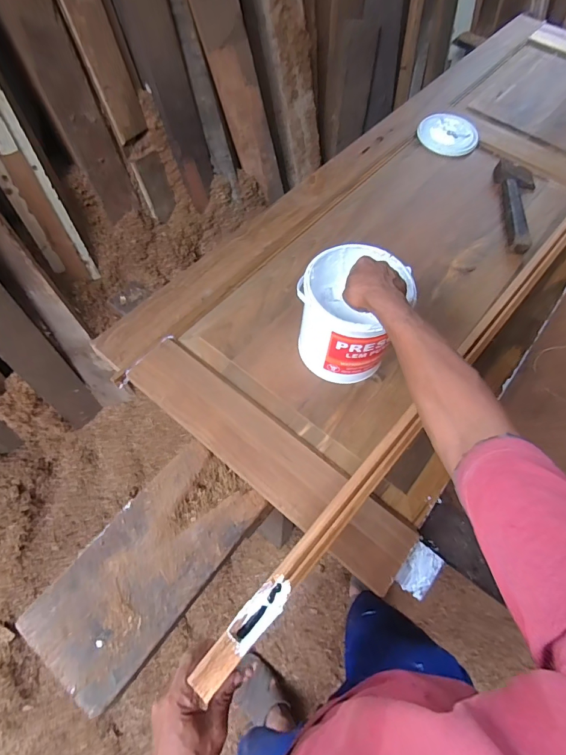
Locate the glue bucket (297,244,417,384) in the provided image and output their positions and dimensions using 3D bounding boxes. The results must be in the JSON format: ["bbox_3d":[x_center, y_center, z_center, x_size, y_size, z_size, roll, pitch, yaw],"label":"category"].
[{"bbox_3d":[0.119,-0.112,0.720,0.177,0.184,0.170,1,63,-1],"label":"glue bucket"}]

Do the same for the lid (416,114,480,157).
[{"bbox_3d":[0.486,-0.714,1.144,0.163,0.016,0.161,1,63,-1],"label":"lid"}]

